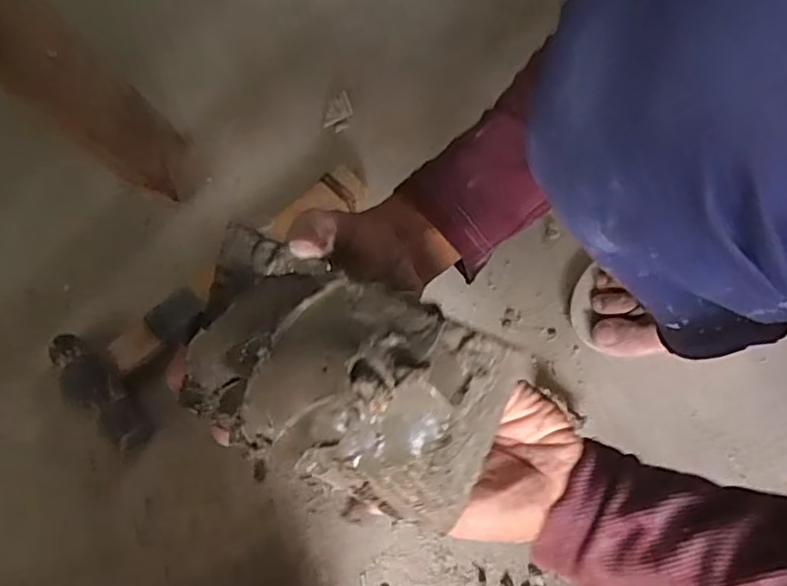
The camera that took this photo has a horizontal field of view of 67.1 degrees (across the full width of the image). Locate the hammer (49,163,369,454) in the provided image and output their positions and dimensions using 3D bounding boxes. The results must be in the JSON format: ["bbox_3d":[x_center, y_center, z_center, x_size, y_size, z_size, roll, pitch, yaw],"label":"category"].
[{"bbox_3d":[-0.144,-0.011,0.516,0.104,0.034,0.308,43,77,12],"label":"hammer"}]

